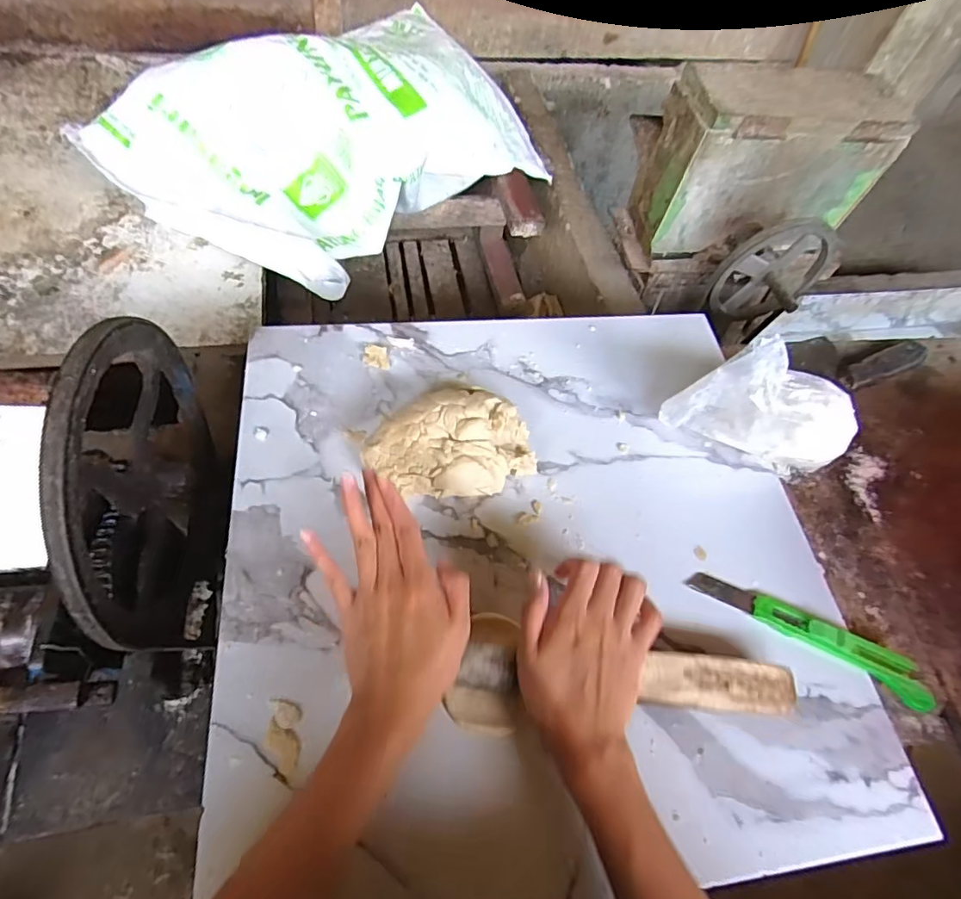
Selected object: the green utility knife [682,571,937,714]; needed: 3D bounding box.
[{"bbox_3d":[0.265,0.144,0.436,0.190,0.014,0.036,29,60,7],"label":"green utility knife"}]

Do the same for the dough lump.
[{"bbox_3d":[-0.025,-0.004,0.462,0.146,0.057,0.097,5,60,-4],"label":"dough lump"}]

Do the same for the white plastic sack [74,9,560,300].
[{"bbox_3d":[-0.221,-0.513,0.892,0.669,0.193,0.395,-38,73,-26],"label":"white plastic sack"}]

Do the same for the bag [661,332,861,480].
[{"bbox_3d":[0.260,-0.034,0.475,0.167,0.117,0.069,-3,60,-8],"label":"bag"}]

